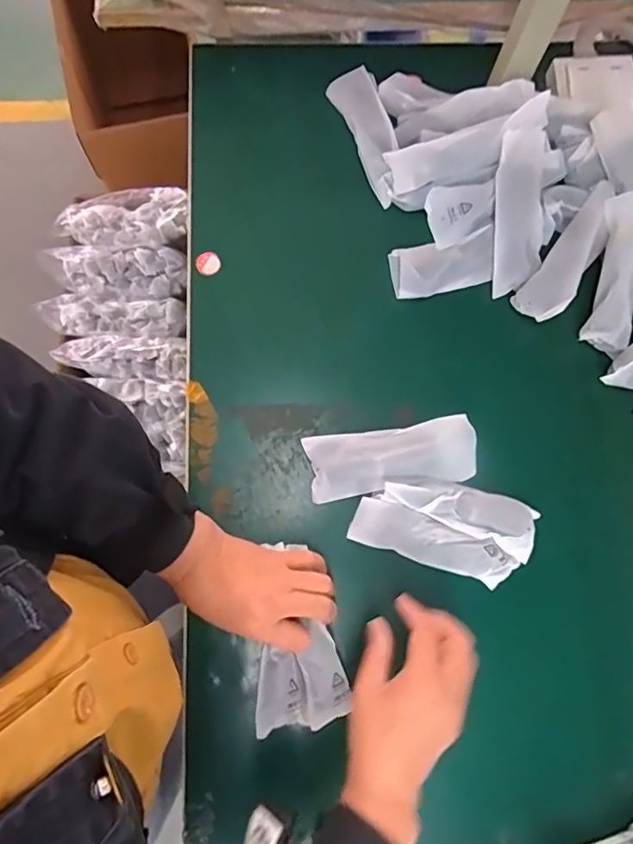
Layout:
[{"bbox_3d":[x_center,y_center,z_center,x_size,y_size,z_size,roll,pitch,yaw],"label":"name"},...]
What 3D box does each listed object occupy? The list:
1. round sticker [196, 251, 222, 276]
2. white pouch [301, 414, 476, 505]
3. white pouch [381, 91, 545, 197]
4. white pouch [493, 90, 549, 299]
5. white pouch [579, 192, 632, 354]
[{"bbox_3d":[-0.110,-0.161,0.554,0.024,0.010,0.021,2,78,-1],"label":"round sticker"},{"bbox_3d":[0.071,0.033,0.507,0.155,0.017,0.058,-9,78,-3],"label":"white pouch"},{"bbox_3d":[0.148,-0.266,0.528,0.157,0.043,0.017,-18,39,8],"label":"white pouch"},{"bbox_3d":[0.202,-0.217,0.537,0.053,0.031,0.176,3,101,0],"label":"white pouch"},{"bbox_3d":[0.291,-0.143,0.523,0.044,0.026,0.145,10,96,1],"label":"white pouch"}]

